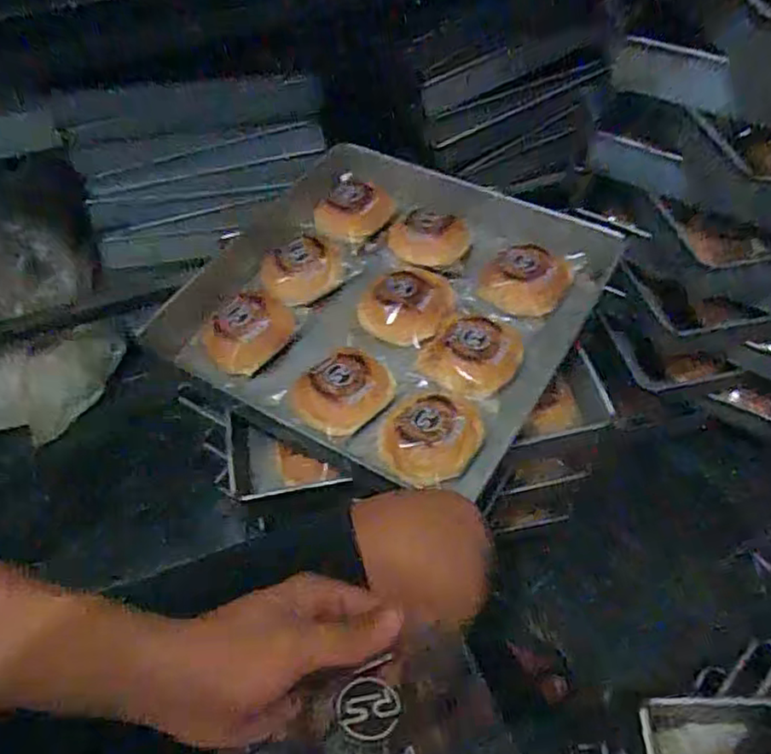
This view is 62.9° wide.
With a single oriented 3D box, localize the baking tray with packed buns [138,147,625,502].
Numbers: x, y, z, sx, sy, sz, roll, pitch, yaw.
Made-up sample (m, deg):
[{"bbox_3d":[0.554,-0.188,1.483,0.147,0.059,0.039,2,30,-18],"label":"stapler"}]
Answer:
[{"bbox_3d":[0.002,-0.106,0.766,0.443,0.055,0.436,25,59,21],"label":"baking tray with packed buns"}]

